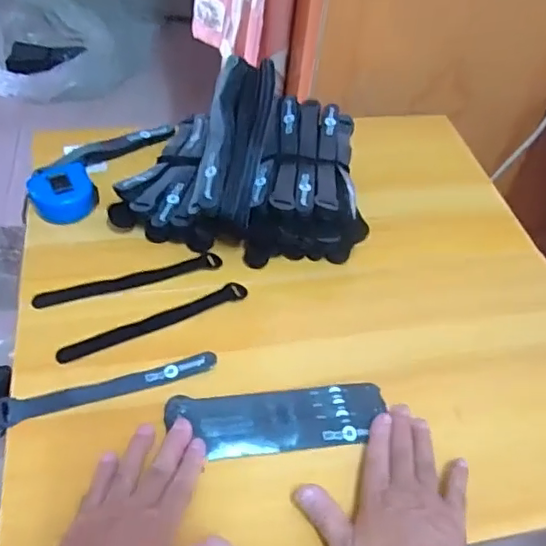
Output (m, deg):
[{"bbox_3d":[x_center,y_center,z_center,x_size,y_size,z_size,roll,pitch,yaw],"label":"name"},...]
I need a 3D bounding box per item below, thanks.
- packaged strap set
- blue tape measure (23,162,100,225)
[{"bbox_3d":[0.007,0.133,0.525,0.196,0.008,0.061,-2,49,-11],"label":"packaged strap set"},{"bbox_3d":[-0.248,-0.097,0.672,0.081,0.037,0.080,-14,52,-18],"label":"blue tape measure"}]

